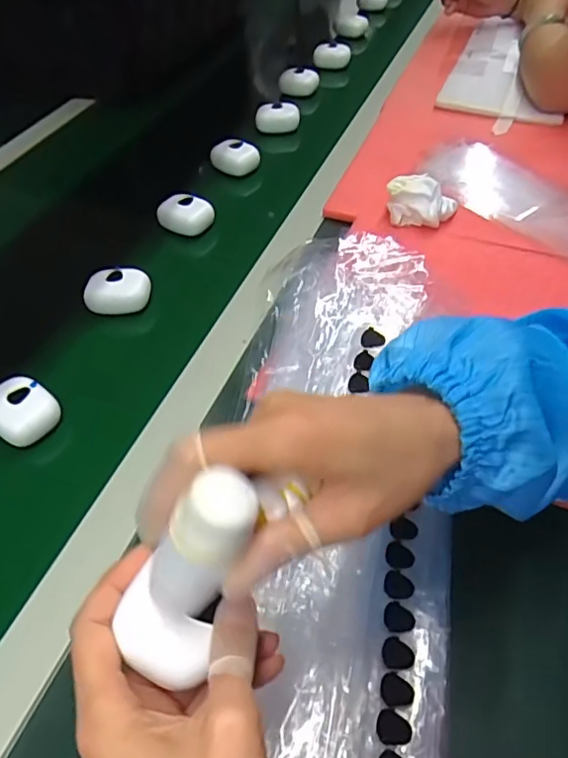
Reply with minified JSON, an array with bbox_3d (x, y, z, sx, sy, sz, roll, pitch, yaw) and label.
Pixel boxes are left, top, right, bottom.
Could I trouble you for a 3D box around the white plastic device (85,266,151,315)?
[{"bbox_3d":[-0.157,-0.084,0.524,0.058,0.027,0.040,-3,49,1],"label":"white plastic device"}]

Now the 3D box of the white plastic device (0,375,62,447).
[{"bbox_3d":[-0.206,0.024,0.431,0.051,0.022,0.047,25,56,24],"label":"white plastic device"}]

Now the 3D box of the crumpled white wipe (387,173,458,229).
[{"bbox_3d":[0.139,-0.182,0.554,0.069,0.038,0.050,11,51,13],"label":"crumpled white wipe"}]

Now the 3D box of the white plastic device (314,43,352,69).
[{"bbox_3d":[0.072,-0.487,0.830,0.054,0.036,0.030,-1,49,3],"label":"white plastic device"}]

